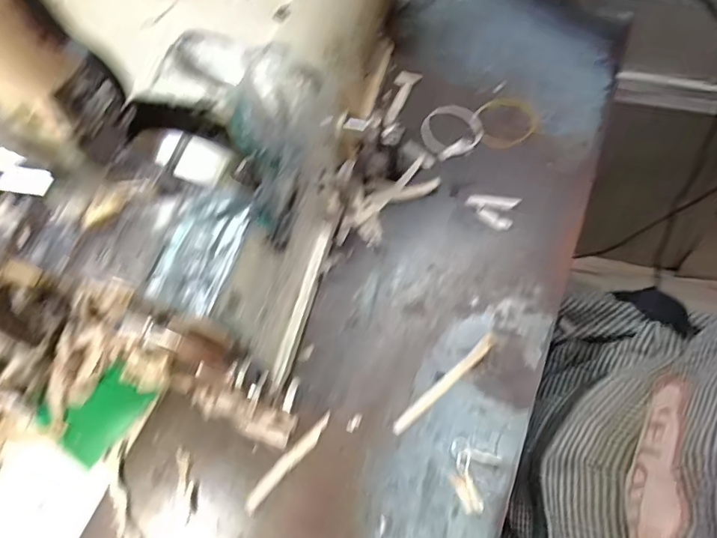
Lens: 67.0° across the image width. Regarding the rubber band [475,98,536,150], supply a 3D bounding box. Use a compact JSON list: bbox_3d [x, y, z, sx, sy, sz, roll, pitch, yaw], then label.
[{"bbox_3d":[0.133,-0.134,0.487,0.054,0.005,0.054,-1,63,3],"label":"rubber band"}]

